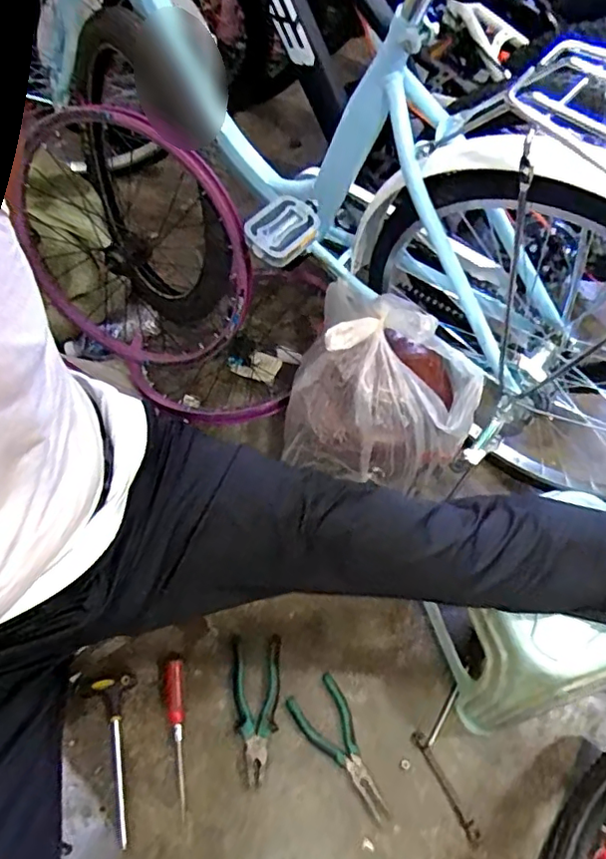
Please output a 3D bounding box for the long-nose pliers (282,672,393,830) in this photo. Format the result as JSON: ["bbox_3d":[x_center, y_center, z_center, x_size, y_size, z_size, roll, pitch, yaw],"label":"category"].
[{"bbox_3d":[0.063,0.450,0.804,0.076,0.027,0.192,-32,66,-19],"label":"long-nose pliers"}]

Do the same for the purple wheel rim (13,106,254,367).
[{"bbox_3d":[-0.269,-0.276,0.894,0.400,0.419,0.031,30,45,-7],"label":"purple wheel rim"}]

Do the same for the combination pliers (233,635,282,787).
[{"bbox_3d":[-0.064,0.398,0.821,0.070,0.024,0.186,-3,60,-4],"label":"combination pliers"}]

